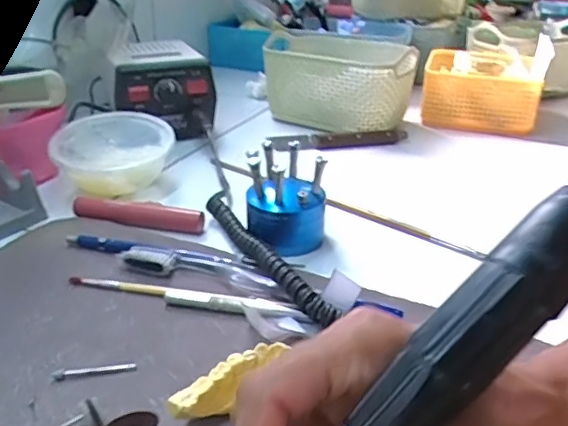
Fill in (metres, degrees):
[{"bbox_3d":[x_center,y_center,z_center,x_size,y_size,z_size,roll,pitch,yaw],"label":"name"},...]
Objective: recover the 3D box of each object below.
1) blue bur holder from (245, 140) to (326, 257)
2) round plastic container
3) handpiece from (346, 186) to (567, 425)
[{"bbox_3d":[0.001,-0.013,0.424,0.054,0.061,0.058,-21,34,-37],"label":"blue bur holder"},{"bbox_3d":[-0.154,-0.058,0.526,0.100,0.048,0.100,1,27,-1],"label":"round plastic container"},{"bbox_3d":[0.052,0.044,0.176,0.178,0.019,0.023,-44,39,-3],"label":"handpiece"}]

